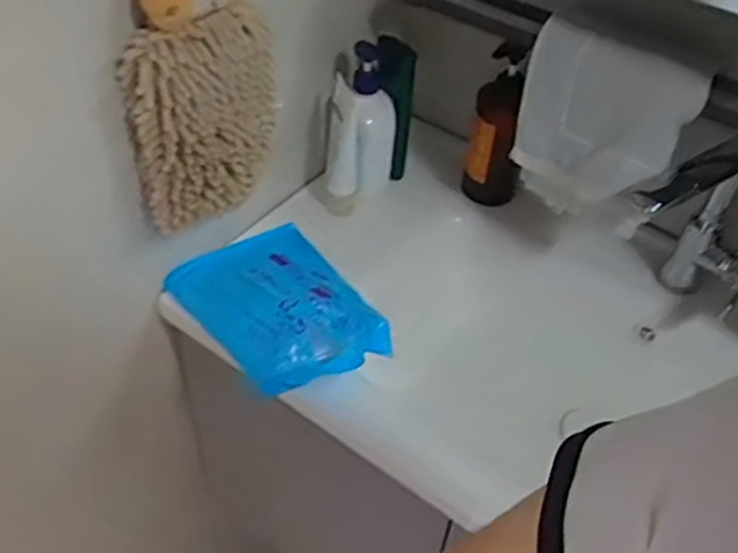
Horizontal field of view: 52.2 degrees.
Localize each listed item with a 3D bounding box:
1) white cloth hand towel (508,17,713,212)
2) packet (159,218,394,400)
[{"bbox_3d":[0.260,-0.172,0.833,0.180,0.180,0.101,18,48,12],"label":"white cloth hand towel"},{"bbox_3d":[-0.097,0.020,0.826,0.182,0.064,0.236,-25,54,-25],"label":"packet"}]

